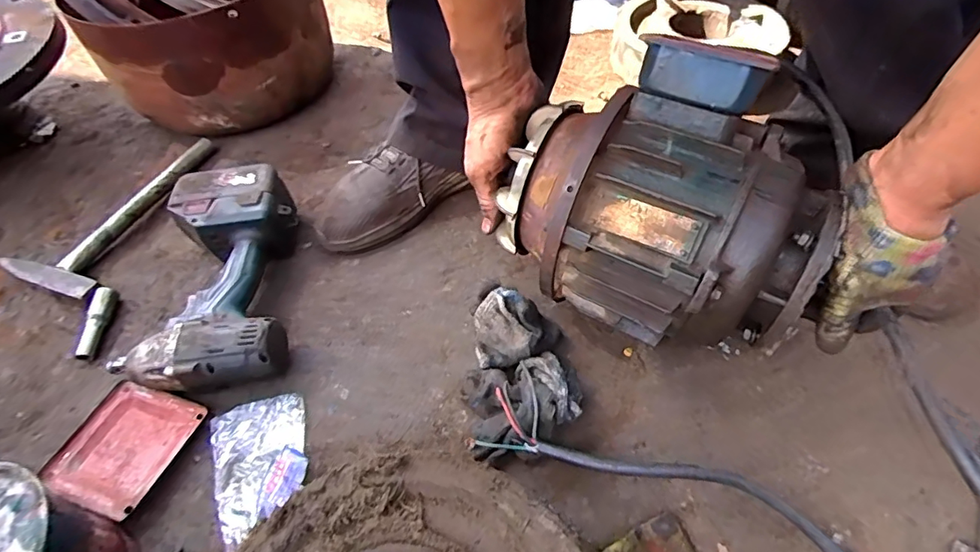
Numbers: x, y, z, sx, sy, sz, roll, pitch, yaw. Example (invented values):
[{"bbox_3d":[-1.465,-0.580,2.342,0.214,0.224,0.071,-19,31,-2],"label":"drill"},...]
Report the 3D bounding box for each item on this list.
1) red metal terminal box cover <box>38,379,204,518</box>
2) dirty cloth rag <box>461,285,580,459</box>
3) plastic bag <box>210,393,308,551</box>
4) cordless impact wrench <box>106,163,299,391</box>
[{"bbox_3d":[-0.321,0.150,0.439,0.097,0.011,0.101,12,54,13],"label":"red metal terminal box cover"},{"bbox_3d":[0.023,0.082,0.442,0.098,0.058,0.143,-8,52,-3],"label":"dirty cloth rag"},{"bbox_3d":[-0.195,0.155,0.420,0.080,0.026,0.108,-20,54,-12],"label":"plastic bag"},{"bbox_3d":[-0.278,-0.001,0.510,0.151,0.078,0.238,-7,52,-2],"label":"cordless impact wrench"}]

